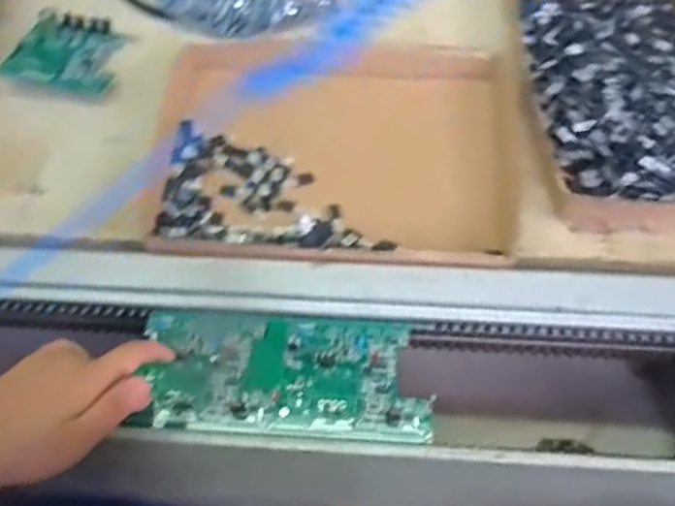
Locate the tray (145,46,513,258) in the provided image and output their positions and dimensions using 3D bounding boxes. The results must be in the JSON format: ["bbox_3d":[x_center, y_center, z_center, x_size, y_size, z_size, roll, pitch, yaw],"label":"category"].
[{"bbox_3d":[-0.001,-0.094,0.624,0.315,0.041,0.235,2,58,4],"label":"tray"}]

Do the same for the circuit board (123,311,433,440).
[{"bbox_3d":[-0.040,0.090,0.504,0.212,0.015,0.097,5,59,5],"label":"circuit board"}]

